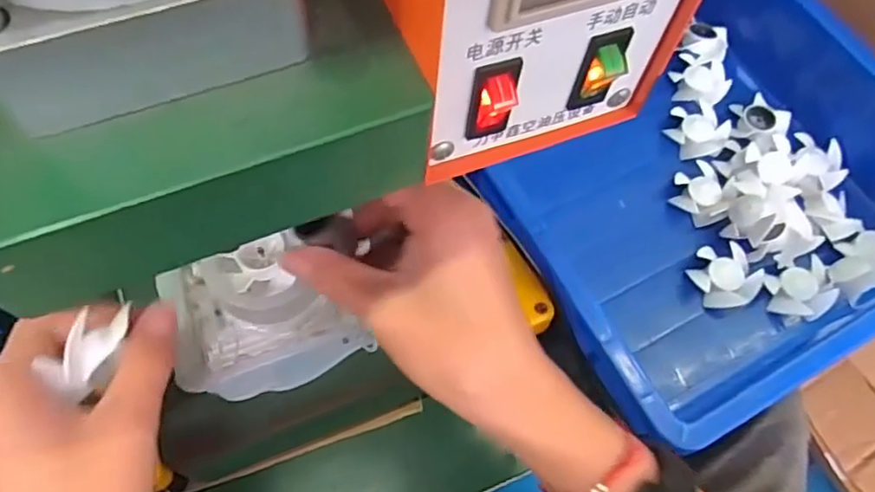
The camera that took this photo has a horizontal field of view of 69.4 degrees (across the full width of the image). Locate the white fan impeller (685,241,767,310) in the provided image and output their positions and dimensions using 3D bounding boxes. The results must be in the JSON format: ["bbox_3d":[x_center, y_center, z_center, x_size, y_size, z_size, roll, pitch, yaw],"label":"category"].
[{"bbox_3d":[0.200,0.020,0.440,0.043,0.014,0.046,1,65,-1],"label":"white fan impeller"}]

